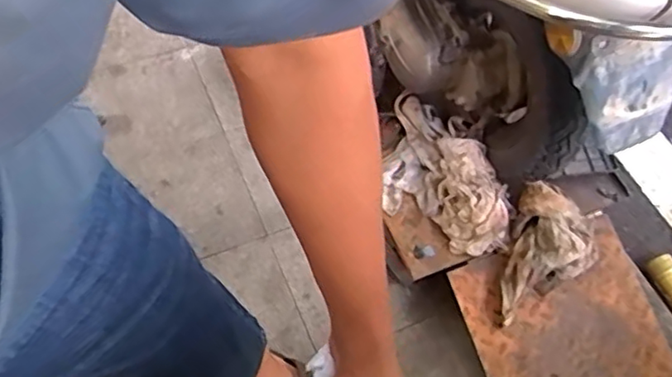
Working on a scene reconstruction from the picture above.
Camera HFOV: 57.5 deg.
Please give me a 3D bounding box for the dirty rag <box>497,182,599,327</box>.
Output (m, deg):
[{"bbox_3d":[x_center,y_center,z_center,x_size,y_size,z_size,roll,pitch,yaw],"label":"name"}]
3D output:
[{"bbox_3d":[0.385,0.131,1.157,0.176,0.138,0.271,30,63,15],"label":"dirty rag"}]

